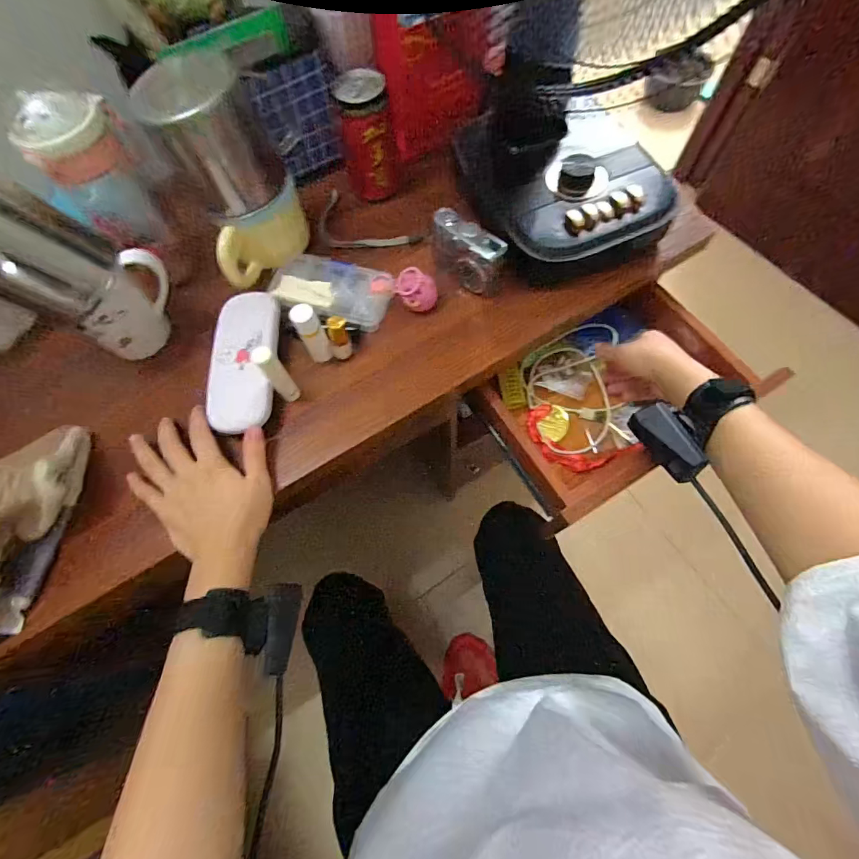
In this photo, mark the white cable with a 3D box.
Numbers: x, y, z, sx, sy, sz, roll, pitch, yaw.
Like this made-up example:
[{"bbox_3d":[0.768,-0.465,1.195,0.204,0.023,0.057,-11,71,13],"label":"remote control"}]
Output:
[{"bbox_3d":[0.182,-0.053,0.543,0.114,0.042,0.164,-1,69,2],"label":"white cable"}]

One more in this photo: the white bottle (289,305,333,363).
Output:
[{"bbox_3d":[-0.114,-0.092,0.422,0.022,0.074,0.019,-22,69,-6],"label":"white bottle"}]

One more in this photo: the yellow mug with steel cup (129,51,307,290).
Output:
[{"bbox_3d":[-0.186,-0.242,0.413,0.097,0.157,0.085,-23,70,-6],"label":"yellow mug with steel cup"}]

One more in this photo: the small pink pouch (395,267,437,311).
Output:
[{"bbox_3d":[-0.013,-0.144,0.455,0.037,0.044,0.038,-18,69,-4],"label":"small pink pouch"}]

